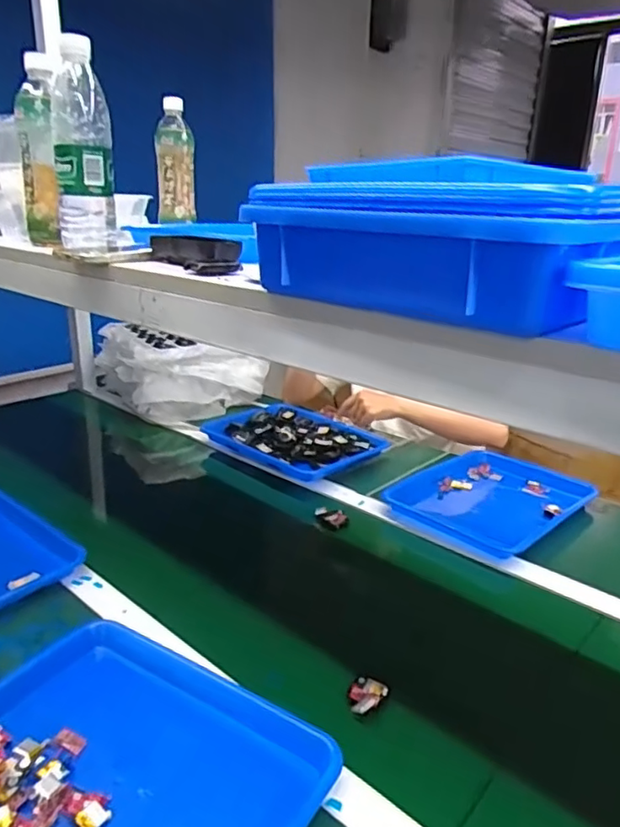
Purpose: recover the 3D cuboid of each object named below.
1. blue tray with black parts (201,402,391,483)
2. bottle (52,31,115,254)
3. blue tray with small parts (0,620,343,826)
[{"bbox_3d":[-0.042,0.045,1.232,0.366,0.038,0.242,16,26,33],"label":"blue tray with black parts"},{"bbox_3d":[-0.259,-0.297,0.675,0.065,0.211,0.073,-5,22,-17],"label":"bottle"},{"bbox_3d":[-0.168,0.323,0.523,0.335,0.056,0.261,13,24,27],"label":"blue tray with small parts"}]

